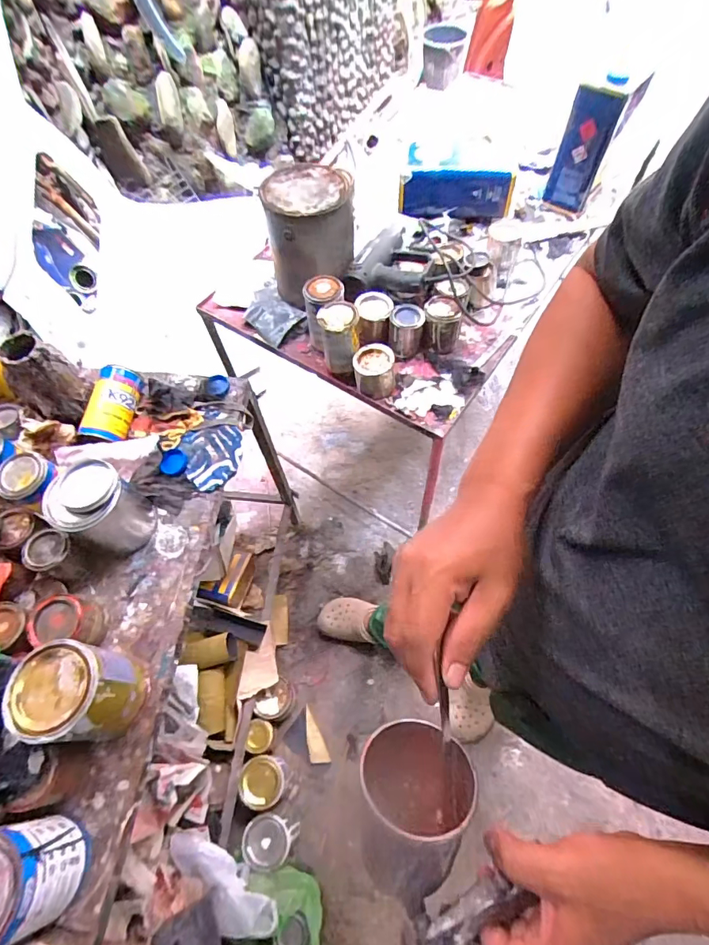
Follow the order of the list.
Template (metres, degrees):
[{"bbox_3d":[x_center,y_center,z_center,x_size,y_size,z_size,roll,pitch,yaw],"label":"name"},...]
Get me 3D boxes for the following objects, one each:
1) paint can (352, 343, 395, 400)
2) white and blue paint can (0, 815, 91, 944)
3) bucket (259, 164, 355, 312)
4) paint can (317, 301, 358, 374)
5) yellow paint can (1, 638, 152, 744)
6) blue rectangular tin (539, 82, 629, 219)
[{"bbox_3d":[0.036,-0.184,0.857,0.075,0.065,0.080,-2,64,3],"label":"paint can"},{"bbox_3d":[-0.368,0.431,0.495,0.104,0.123,0.098,-2,64,3],"label":"white and blue paint can"},{"bbox_3d":[-0.083,-0.463,0.902,0.159,0.170,0.158,-2,64,3],"label":"bucket"},{"bbox_3d":[-0.026,-0.242,0.848,0.072,0.113,0.076,-2,64,3],"label":"paint can"},{"bbox_3d":[-0.334,0.271,0.580,0.109,0.136,0.100,-2,64,3],"label":"yellow paint can"},{"bbox_3d":[0.486,-0.679,1.013,0.097,0.241,0.046,21,67,14],"label":"blue rectangular tin"}]

